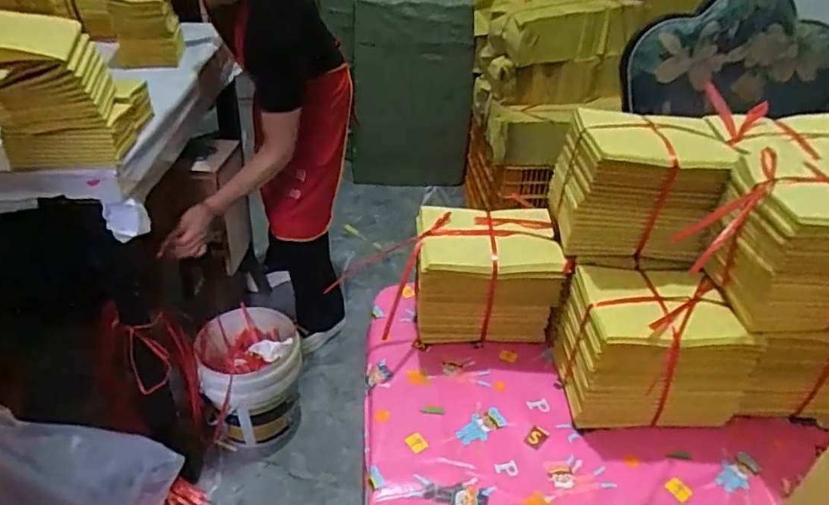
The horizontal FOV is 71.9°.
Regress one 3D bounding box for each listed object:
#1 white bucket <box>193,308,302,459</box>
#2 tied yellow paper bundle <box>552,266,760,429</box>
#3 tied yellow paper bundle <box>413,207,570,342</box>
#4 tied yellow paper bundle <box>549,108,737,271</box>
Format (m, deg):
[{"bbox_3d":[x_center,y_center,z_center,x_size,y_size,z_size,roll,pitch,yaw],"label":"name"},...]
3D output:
[{"bbox_3d":[-0.419,0.338,1.490,0.241,0.297,0.245,1,34,-1],"label":"white bucket"},{"bbox_3d":[0.254,0.099,0.630,0.162,0.130,0.130,1,34,-1],"label":"tied yellow paper bundle"},{"bbox_3d":[0.085,0.030,0.711,0.170,0.131,0.111,0,34,-4],"label":"tied yellow paper bundle"},{"bbox_3d":[0.250,-0.074,0.657,0.158,0.142,0.116,3,34,1],"label":"tied yellow paper bundle"}]

